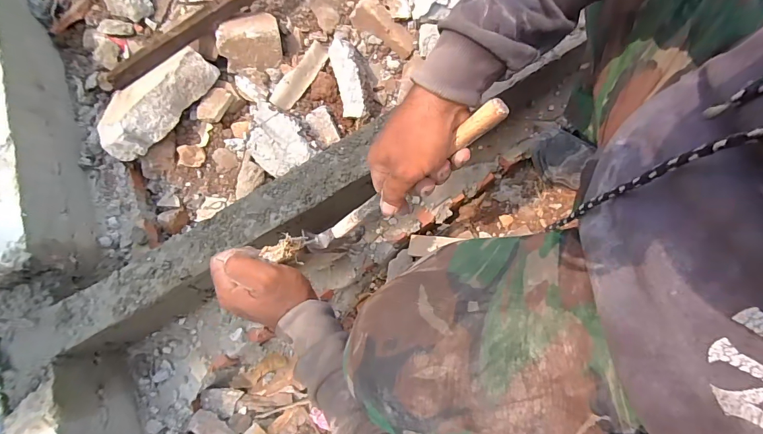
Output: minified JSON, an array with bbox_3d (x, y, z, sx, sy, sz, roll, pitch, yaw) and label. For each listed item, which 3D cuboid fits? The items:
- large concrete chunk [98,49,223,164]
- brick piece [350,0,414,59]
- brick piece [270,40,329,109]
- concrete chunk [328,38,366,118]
[{"bbox_3d":[-0.481,-0.247,0.793,0.125,0.079,0.280,39,78,12],"label":"large concrete chunk"},{"bbox_3d":[0.010,-0.441,0.862,0.162,0.053,0.060,38,77,-8],"label":"brick piece"},{"bbox_3d":[-0.187,-0.326,0.862,0.052,0.022,0.171,39,92,-32],"label":"brick piece"},{"bbox_3d":[-0.077,-0.317,0.826,0.056,0.054,0.191,-15,94,-3],"label":"concrete chunk"}]

